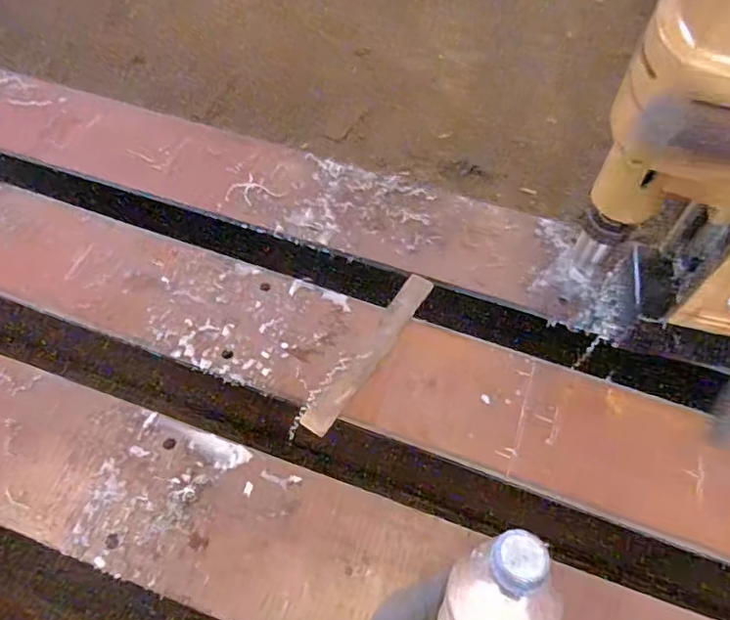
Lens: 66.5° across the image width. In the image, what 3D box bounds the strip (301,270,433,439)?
[{"bbox_3d":[0.007,0.044,0.626,0.033,0.005,0.225,31,62,15],"label":"strip"}]

